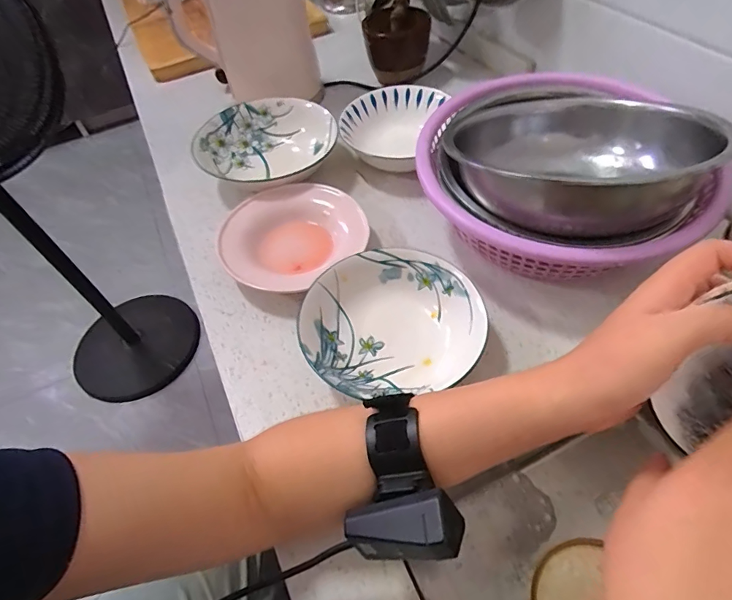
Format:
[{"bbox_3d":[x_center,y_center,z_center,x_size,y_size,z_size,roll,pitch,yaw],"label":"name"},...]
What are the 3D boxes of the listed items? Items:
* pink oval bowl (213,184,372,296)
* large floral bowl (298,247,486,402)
[{"bbox_3d":[-0.089,-0.074,0.514,0.158,0.043,0.170,-30,56,-16],"label":"pink oval bowl"},{"bbox_3d":[0.024,0.023,0.432,0.166,0.048,0.151,-3,52,3],"label":"large floral bowl"}]

